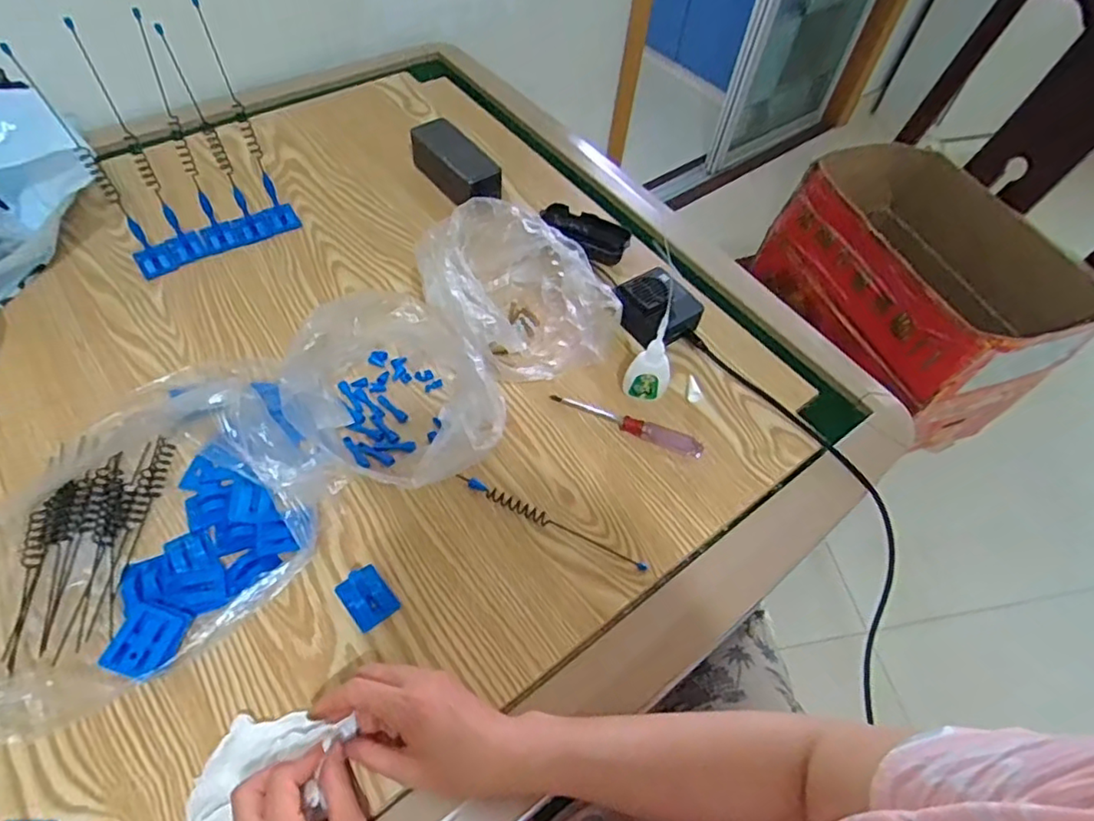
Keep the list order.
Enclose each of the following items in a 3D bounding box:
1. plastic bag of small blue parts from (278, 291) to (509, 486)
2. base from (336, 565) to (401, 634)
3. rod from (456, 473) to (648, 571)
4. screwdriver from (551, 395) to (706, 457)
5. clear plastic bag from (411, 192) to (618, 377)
[{"bbox_3d":[-0.136,-0.024,0.547,0.165,0.096,0.205,-18,59,-17],"label":"plastic bag of small blue parts"},{"bbox_3d":[-0.138,0.142,0.475,0.034,0.026,0.040,-33,64,-25],"label":"base"},{"bbox_3d":[0.002,0.095,0.531,0.177,0.011,0.015,26,57,12],"label":"rod"},{"bbox_3d":[0.076,0.010,0.589,0.149,0.017,0.017,24,57,11],"label":"screwdriver"},{"bbox_3d":[-0.032,-0.113,0.614,0.163,0.101,0.168,-15,58,-15],"label":"clear plastic bag"}]

